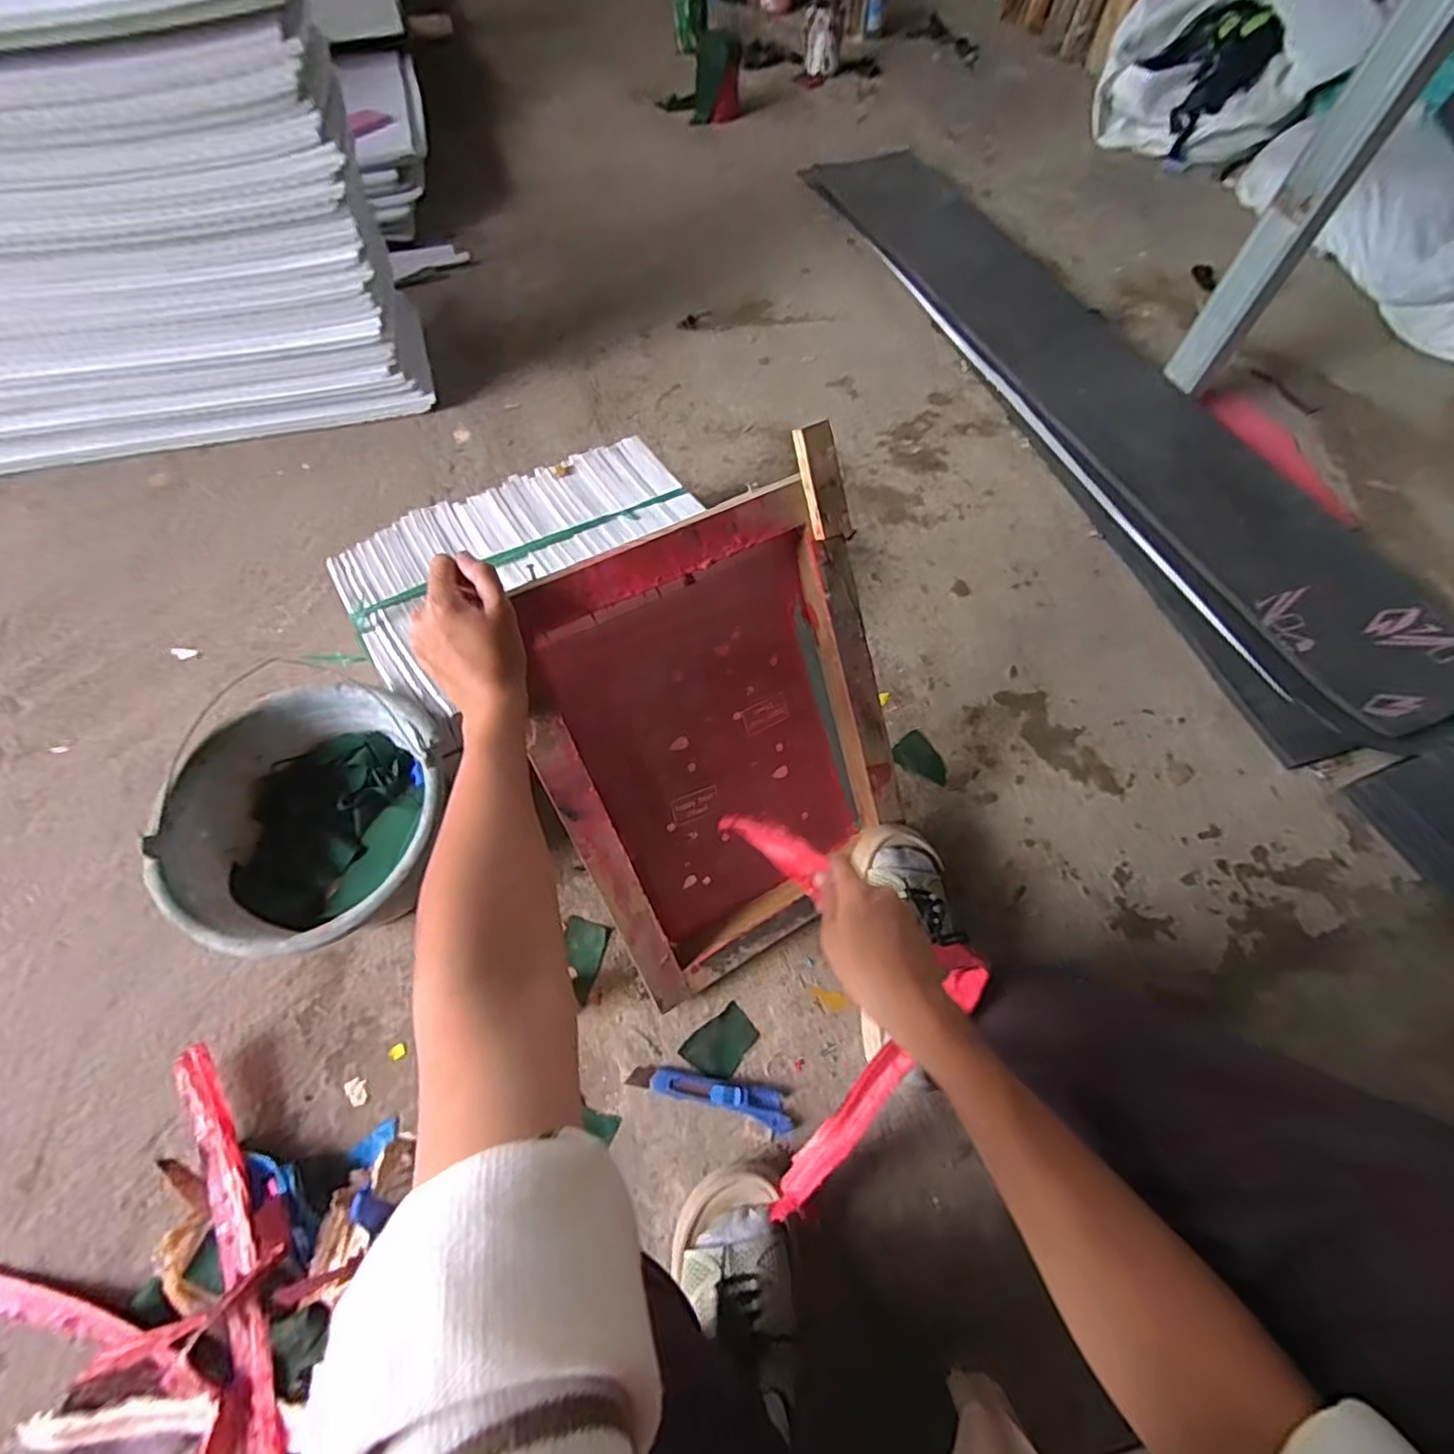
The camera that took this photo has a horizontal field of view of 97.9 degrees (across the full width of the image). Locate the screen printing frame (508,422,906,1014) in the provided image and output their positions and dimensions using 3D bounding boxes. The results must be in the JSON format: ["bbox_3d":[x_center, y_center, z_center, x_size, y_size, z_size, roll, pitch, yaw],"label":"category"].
[{"bbox_3d":[0.000,0.019,0.575,0.305,0.431,0.059,-26,26,-16],"label":"screen printing frame"}]

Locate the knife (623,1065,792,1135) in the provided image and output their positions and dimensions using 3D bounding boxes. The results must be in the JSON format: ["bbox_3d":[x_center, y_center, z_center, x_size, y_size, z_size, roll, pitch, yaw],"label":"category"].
[{"bbox_3d":[-0.014,0.345,0.599,0.156,0.015,0.030,14,63,5],"label":"knife"}]

